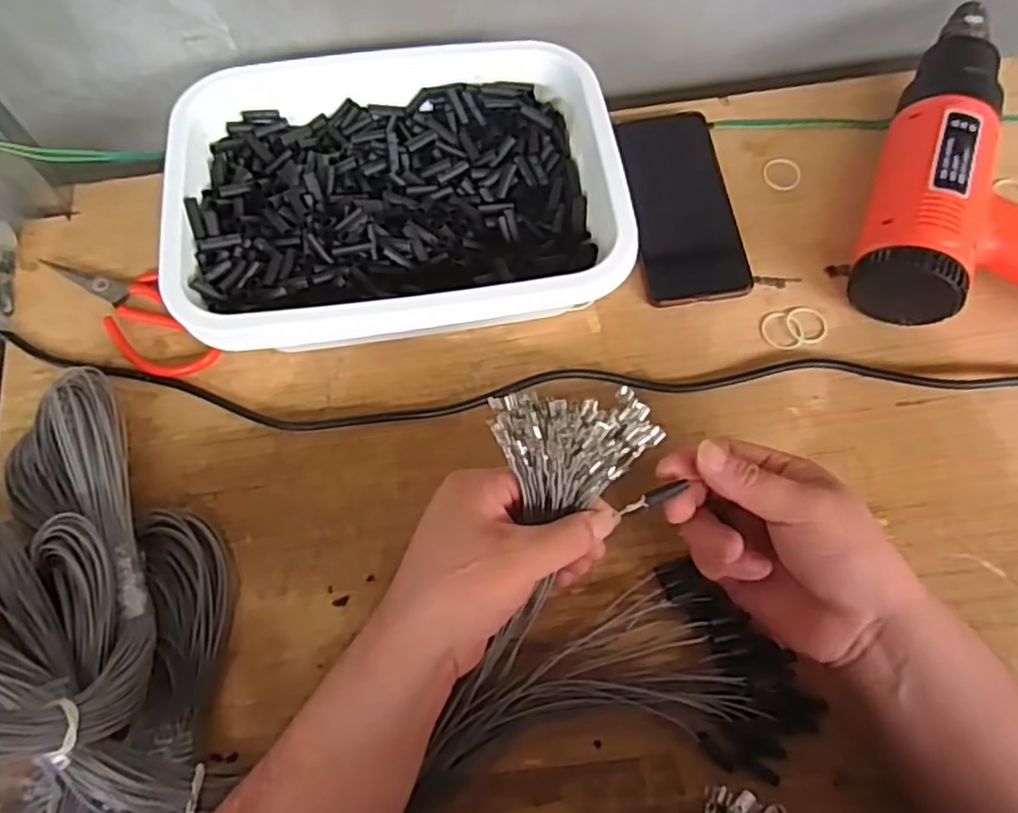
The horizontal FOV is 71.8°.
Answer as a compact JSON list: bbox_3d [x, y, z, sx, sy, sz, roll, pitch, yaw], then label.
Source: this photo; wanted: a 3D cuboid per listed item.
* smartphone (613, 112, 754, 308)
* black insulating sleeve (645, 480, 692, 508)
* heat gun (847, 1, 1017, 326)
[{"bbox_3d":[0.130,-0.154,0.536,0.074,0.010,0.166,-7,68,-1],"label":"smartphone"},{"bbox_3d":[0.086,0.048,0.385,0.025,0.005,0.008,-20,69,-2],"label":"black insulating sleeve"},{"bbox_3d":[0.364,-0.167,0.503,0.189,0.073,0.275,21,70,9],"label":"heat gun"}]

